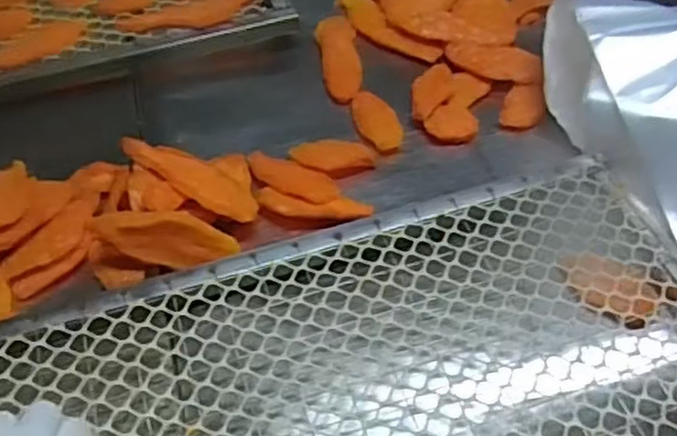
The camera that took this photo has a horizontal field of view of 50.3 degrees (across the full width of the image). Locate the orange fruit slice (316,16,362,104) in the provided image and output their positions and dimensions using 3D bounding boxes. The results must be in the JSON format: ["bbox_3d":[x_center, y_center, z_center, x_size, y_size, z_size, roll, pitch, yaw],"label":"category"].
[{"bbox_3d":[0.003,-0.167,0.764,0.042,0.017,0.132,-6,50,-5],"label":"orange fruit slice"}]

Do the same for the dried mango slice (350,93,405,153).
[{"bbox_3d":[0.036,-0.097,0.700,0.041,0.009,0.077,-12,51,-10],"label":"dried mango slice"}]

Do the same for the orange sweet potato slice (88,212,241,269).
[{"bbox_3d":[-0.140,0.016,0.579,0.114,0.041,0.013,9,7,-5],"label":"orange sweet potato slice"}]

